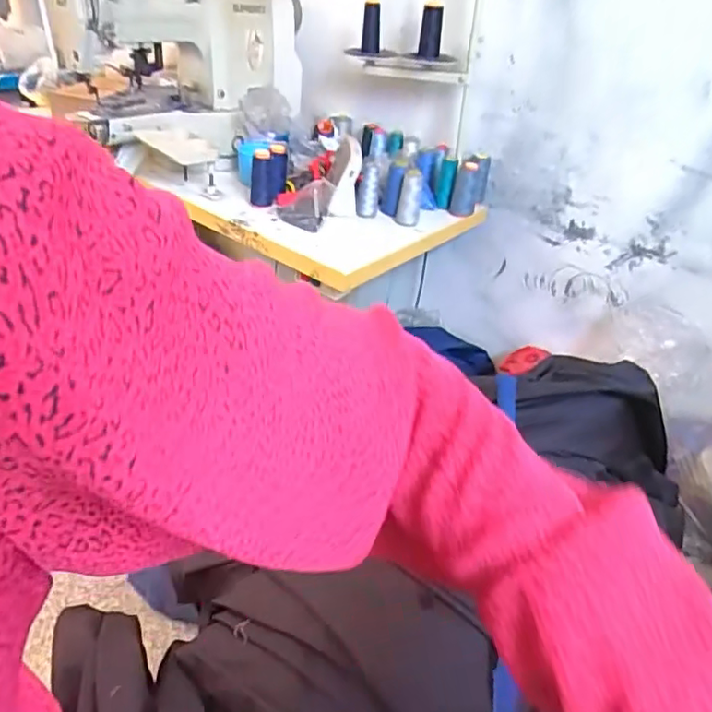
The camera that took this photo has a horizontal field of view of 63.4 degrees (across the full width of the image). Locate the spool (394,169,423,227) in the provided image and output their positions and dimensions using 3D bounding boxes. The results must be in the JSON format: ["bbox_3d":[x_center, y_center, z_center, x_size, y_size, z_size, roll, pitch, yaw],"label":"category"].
[{"bbox_3d":[0.114,-0.334,1.205,0.046,0.096,0.052,9,34,3],"label":"spool"}]

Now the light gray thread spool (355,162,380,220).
[{"bbox_3d":[0.025,-0.349,1.203,0.048,0.101,0.052,6,34,-1],"label":"light gray thread spool"}]

